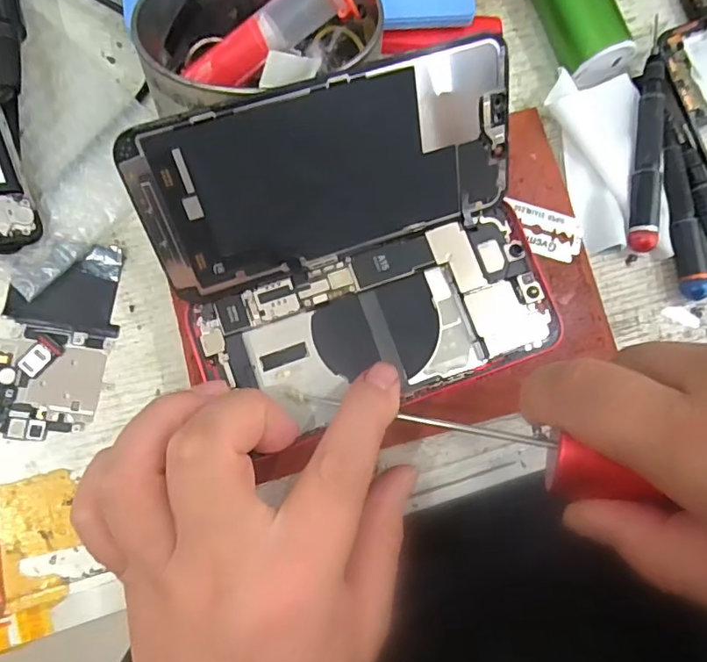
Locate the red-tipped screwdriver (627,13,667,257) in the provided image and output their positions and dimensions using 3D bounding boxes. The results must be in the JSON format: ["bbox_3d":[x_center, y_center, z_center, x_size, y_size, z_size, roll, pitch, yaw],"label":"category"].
[{"bbox_3d":[0.155,-0.102,0.281,0.012,0.011,0.123,9,79,-5],"label":"red-tipped screwdriver"}]

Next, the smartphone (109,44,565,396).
[{"bbox_3d":[0.002,-0.032,0.209,0.142,0.027,0.119,-18,113,-7],"label":"smartphone"}]

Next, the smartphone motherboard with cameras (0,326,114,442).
[{"bbox_3d":[-0.142,0.023,0.238,0.059,0.004,0.047,5,79,-6],"label":"smartphone motherboard with cameras"}]

